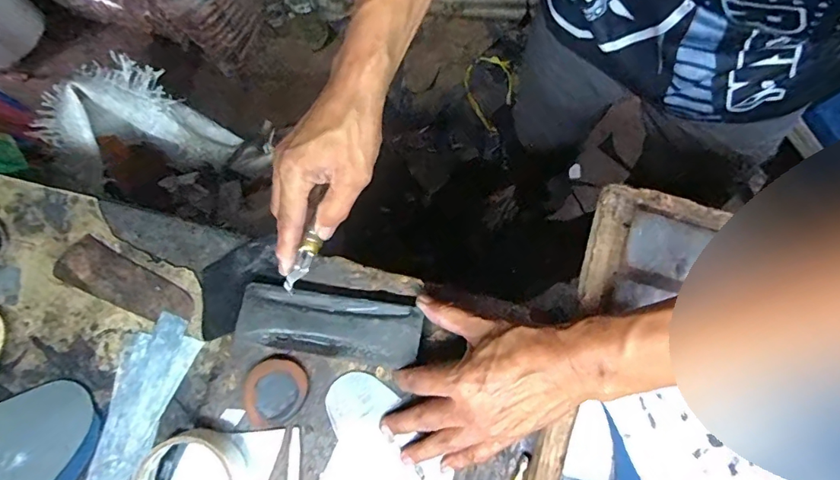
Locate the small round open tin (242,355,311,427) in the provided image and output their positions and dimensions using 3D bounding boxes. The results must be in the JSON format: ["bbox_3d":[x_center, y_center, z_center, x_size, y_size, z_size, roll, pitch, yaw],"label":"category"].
[{"bbox_3d":[-0.120,0.124,0.391,0.055,0.012,0.049,-38,77,-10],"label":"small round open tin"}]

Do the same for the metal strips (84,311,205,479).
[{"bbox_3d":[-0.257,0.164,0.418,0.065,0.006,0.200,19,82,7],"label":"metal strips"}]

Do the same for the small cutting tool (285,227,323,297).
[{"bbox_3d":[-0.096,0.019,0.392,0.012,0.010,0.054,28,87,8],"label":"small cutting tool"}]

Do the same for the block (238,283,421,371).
[{"bbox_3d":[-0.075,0.071,0.394,0.148,0.020,0.053,8,74,3],"label":"block"}]

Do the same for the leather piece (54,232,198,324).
[{"bbox_3d":[-0.272,0.039,0.438,0.139,0.004,0.045,23,89,7],"label":"leather piece"}]

